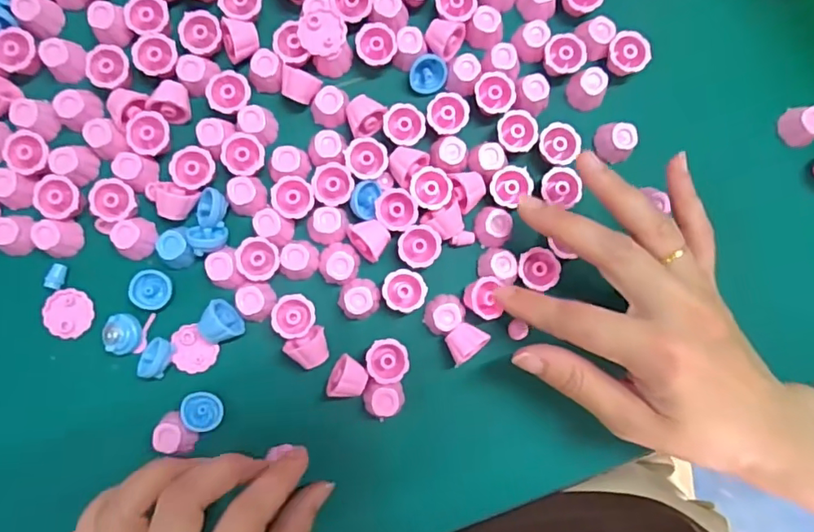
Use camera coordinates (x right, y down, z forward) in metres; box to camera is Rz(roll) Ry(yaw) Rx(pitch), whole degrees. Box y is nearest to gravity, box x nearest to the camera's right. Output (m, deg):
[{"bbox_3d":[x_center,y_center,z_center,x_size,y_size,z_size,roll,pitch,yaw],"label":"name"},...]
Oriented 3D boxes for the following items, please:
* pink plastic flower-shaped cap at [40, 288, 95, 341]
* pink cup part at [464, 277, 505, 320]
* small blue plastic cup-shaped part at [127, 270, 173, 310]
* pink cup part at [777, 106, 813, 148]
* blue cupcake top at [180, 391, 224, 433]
[{"bbox_3d":[-0.165,0.023,0.265,0.022,0.004,0.023,0,87,-3],"label":"pink plastic flower-shaped cap"},{"bbox_3d":[0.037,0.015,0.267,0.019,0.017,0.020,5,87,-1],"label":"pink cup part"},{"bbox_3d":[-0.125,0.012,0.265,0.016,0.007,0.019,25,86,-1],"label":"small blue plastic cup-shaped part"},{"bbox_3d":[0.205,-0.073,0.282,0.016,0.014,0.020,-19,88,-4],"label":"pink cup part"},{"bbox_3d":[-0.099,0.070,0.263,0.018,0.004,0.020,-28,83,-27],"label":"blue cupcake top"}]

